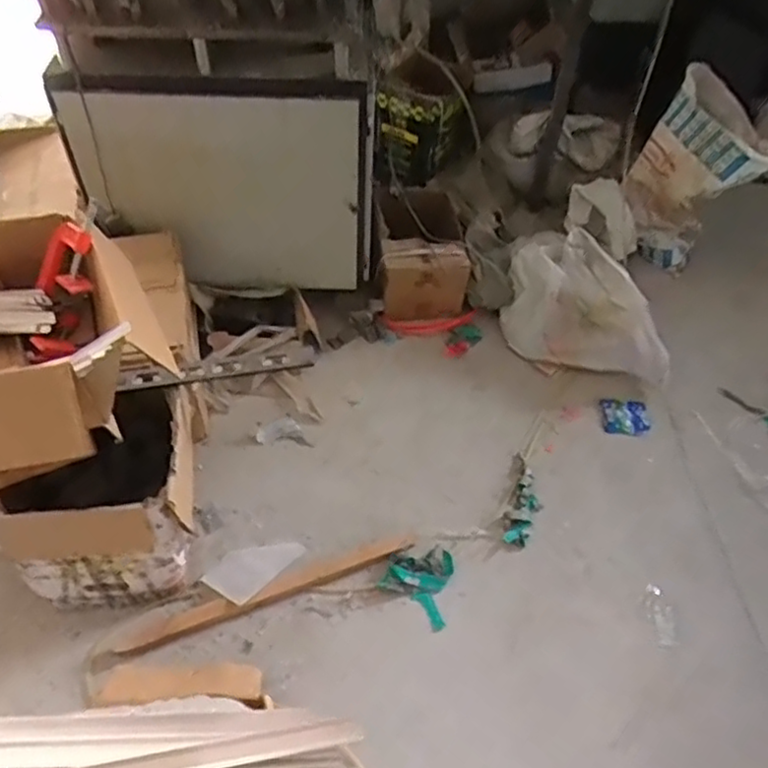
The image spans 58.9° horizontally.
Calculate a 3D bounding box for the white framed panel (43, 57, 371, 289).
[{"bbox_3d":[-0.392,-0.475,1.692,0.709,0.567,0.087,3,50,-1],"label":"white framed panel"}]

